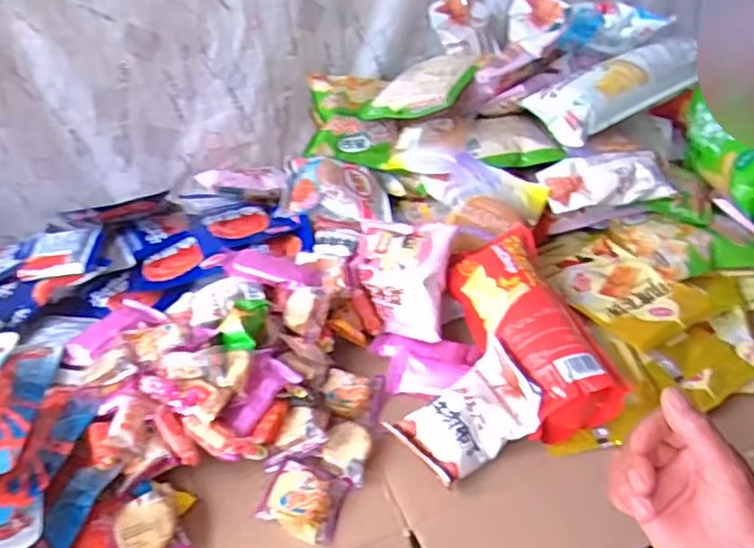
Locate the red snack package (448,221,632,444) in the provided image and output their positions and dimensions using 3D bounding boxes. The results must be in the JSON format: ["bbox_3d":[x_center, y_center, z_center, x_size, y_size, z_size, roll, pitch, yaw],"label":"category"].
[{"bbox_3d":[0.130,0.040,0.554,0.085,0.062,0.203,-11,37,-9],"label":"red snack package"}]

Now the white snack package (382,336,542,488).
[{"bbox_3d":[0.073,0.110,0.493,0.108,0.040,0.072,-35,59,-10],"label":"white snack package"}]

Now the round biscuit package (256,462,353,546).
[{"bbox_3d":[-0.055,0.169,0.471,0.053,0.025,0.051,8,38,17],"label":"round biscuit package"}]

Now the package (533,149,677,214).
[{"bbox_3d":[0.241,-0.101,0.663,0.119,0.033,0.071,-3,36,2],"label":"package"}]

